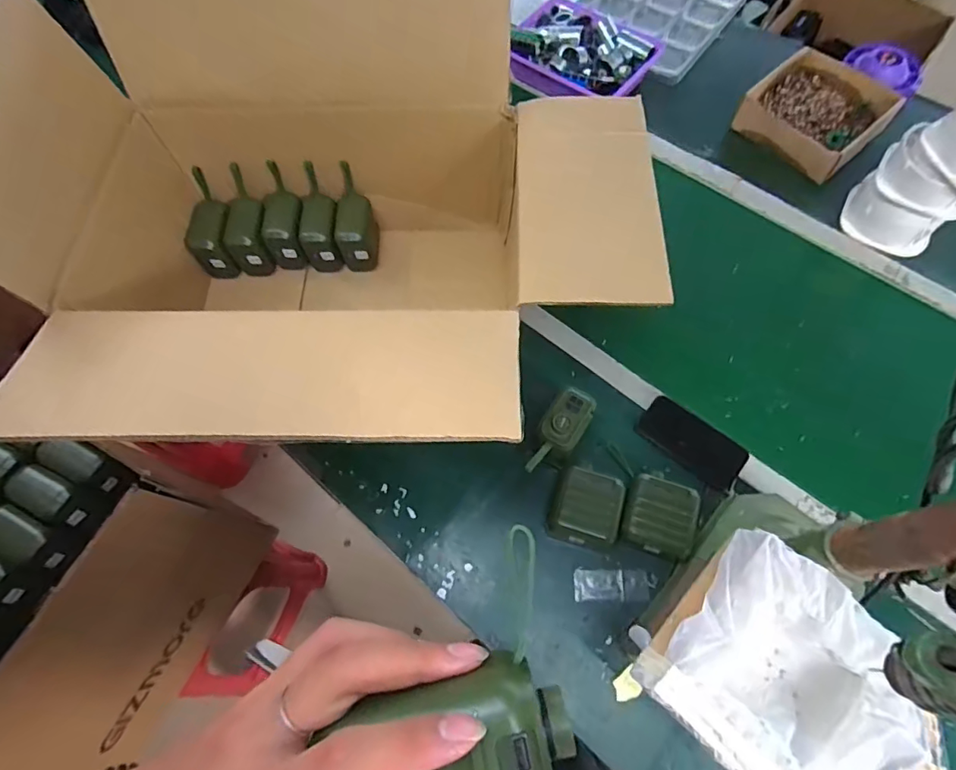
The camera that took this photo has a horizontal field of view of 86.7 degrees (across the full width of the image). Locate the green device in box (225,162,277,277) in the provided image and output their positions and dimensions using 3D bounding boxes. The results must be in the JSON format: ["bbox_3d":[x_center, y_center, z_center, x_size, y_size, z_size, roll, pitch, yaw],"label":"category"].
[{"bbox_3d":[-0.366,-0.253,0.792,0.056,0.061,0.169,-2,110,-1],"label":"green device in box"}]

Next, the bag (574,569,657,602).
[{"bbox_3d":[0.176,0.259,0.652,0.102,0.005,0.037,-1,67,3],"label":"bag"}]

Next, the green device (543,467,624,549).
[{"bbox_3d":[0.139,0.160,0.663,0.090,0.056,0.096,13,68,8],"label":"green device"}]

